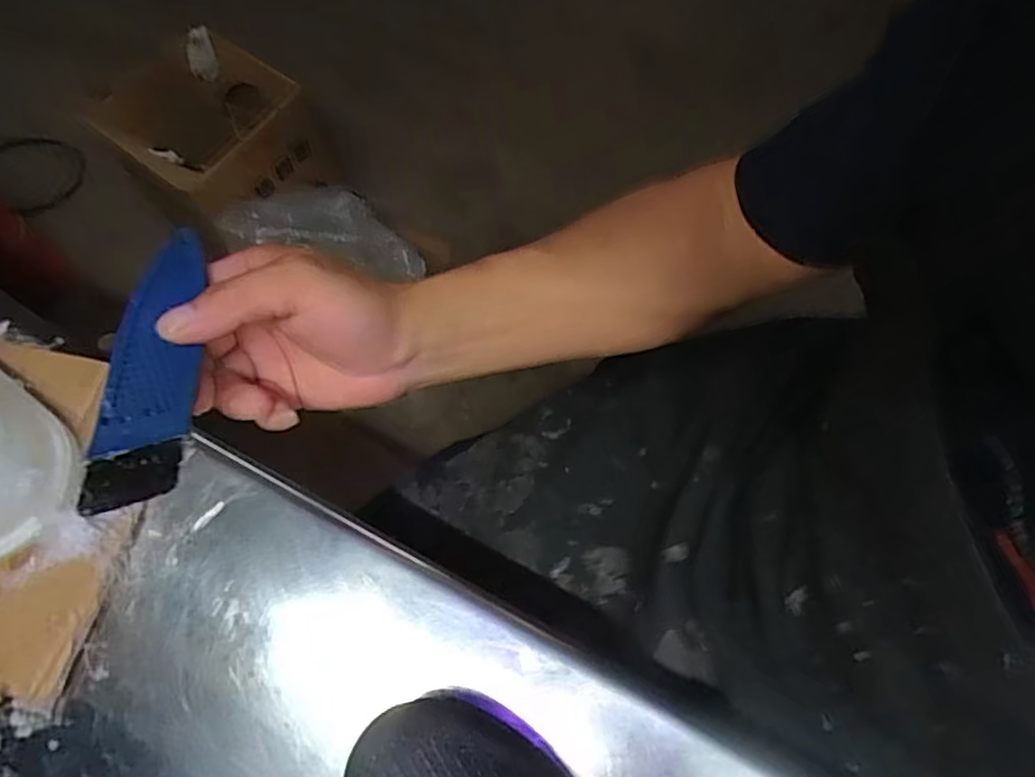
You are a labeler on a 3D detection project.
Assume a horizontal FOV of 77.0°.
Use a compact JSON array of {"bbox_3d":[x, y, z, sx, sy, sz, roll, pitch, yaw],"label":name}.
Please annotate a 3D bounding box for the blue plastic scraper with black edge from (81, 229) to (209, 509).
[{"bbox_3d":[-0.153,-0.012,0.276,0.031,0.013,0.126,9,61,-23],"label":"blue plastic scraper with black edge"}]

